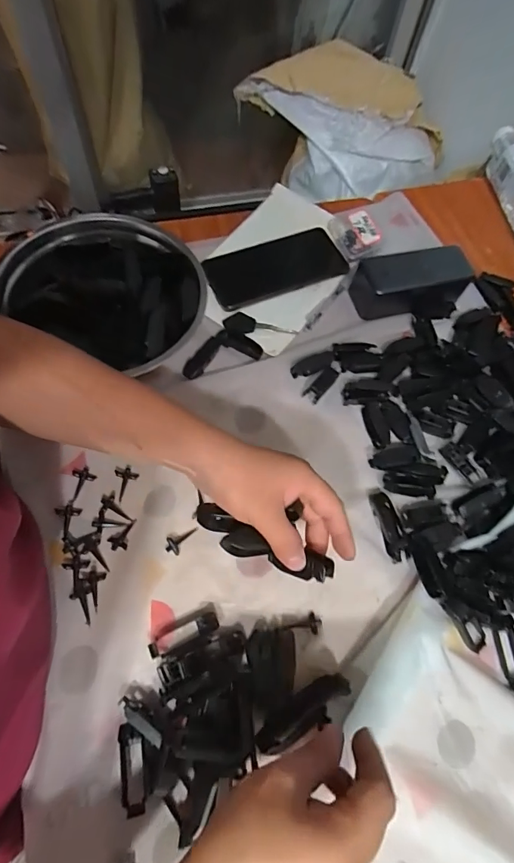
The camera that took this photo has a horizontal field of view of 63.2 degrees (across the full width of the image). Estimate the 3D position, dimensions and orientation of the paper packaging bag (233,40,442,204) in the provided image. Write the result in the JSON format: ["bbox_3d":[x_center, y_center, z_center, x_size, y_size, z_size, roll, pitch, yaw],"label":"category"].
[{"bbox_3d":[0.217,-0.754,1.063,0.496,0.284,0.190,24,66,6],"label":"paper packaging bag"}]

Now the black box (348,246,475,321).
[{"bbox_3d":[0.181,-0.174,0.486,0.127,0.046,0.063,-3,65,-8],"label":"black box"}]

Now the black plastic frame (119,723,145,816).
[{"bbox_3d":[-0.092,0.249,0.307,0.017,0.010,0.061,1,71,-29],"label":"black plastic frame"}]

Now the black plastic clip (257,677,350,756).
[{"bbox_3d":[0.035,0.211,0.314,0.079,0.011,0.025,-27,68,-17],"label":"black plastic clip"}]

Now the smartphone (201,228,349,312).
[{"bbox_3d":[0.024,-0.198,0.504,0.169,0.006,0.075,-22,73,-13],"label":"smartphone"}]

